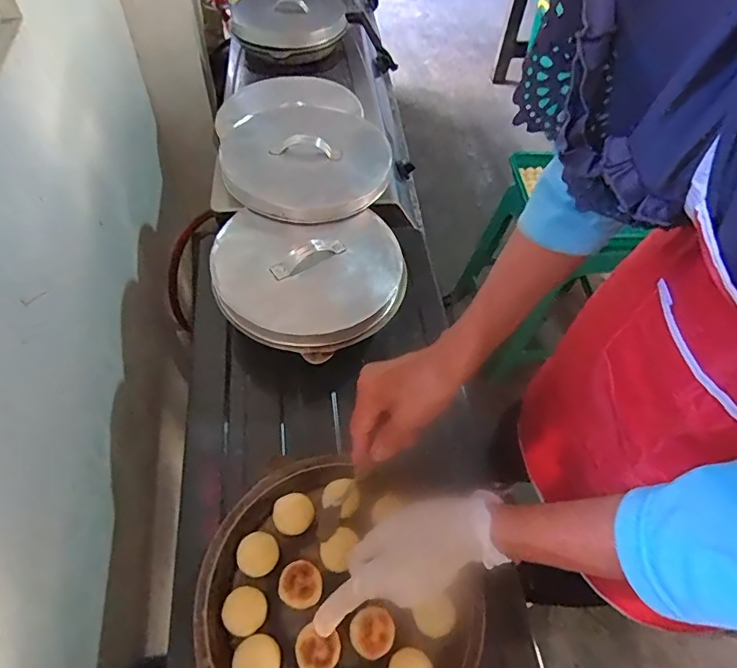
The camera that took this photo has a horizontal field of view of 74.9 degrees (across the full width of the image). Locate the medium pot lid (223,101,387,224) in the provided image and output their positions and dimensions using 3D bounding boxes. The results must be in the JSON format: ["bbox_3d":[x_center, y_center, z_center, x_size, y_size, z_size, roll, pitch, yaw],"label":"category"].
[{"bbox_3d":[-0.094,-0.279,0.752,0.244,0.038,0.264,2,56,-3],"label":"medium pot lid"}]

